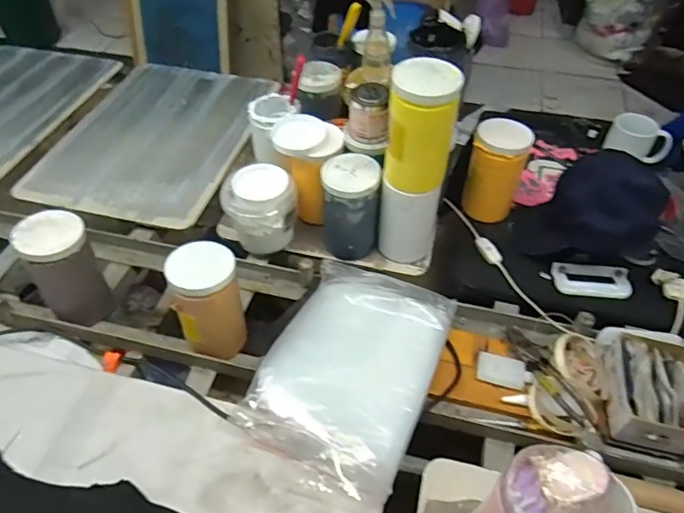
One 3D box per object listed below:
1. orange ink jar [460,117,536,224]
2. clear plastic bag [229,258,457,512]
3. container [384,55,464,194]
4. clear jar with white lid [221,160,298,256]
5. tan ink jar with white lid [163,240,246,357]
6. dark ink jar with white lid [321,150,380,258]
[{"bbox_3d":[0.277,-0.145,0.926,0.092,0.187,0.089,0,49,0],"label":"orange ink jar"},{"bbox_3d":[0.011,0.161,0.741,0.231,0.062,0.340,18,51,16],"label":"clear plastic bag"},{"bbox_3d":[0.115,-0.181,0.739,0.090,0.175,0.084,5,49,5],"label":"container"},{"bbox_3d":[-0.144,-0.083,0.904,0.111,0.136,0.101,-29,55,-22],"label":"clear jar with white lid"},{"bbox_3d":[-0.198,0.065,0.760,0.091,0.162,0.088,0,49,0],"label":"tan ink jar with white lid"},{"bbox_3d":[0.015,-0.082,0.874,0.094,0.168,0.082,5,49,5],"label":"dark ink jar with white lid"}]

